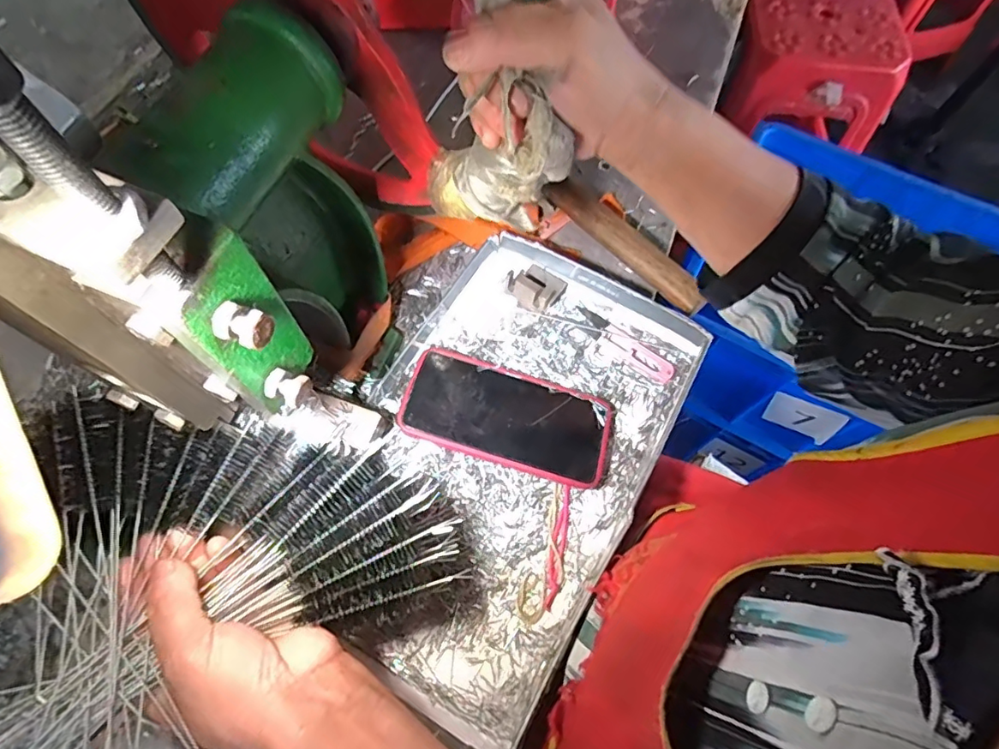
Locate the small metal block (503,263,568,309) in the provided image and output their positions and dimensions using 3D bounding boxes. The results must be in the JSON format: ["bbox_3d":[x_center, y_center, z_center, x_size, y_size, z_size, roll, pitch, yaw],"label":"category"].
[{"bbox_3d":[0.033,-0.083,0.478,0.044,0.027,0.042,34,69,12],"label":"small metal block"}]

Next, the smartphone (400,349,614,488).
[{"bbox_3d":[0.009,0.032,0.422,0.162,0.006,0.078,19,63,-2],"label":"smartphone"}]

